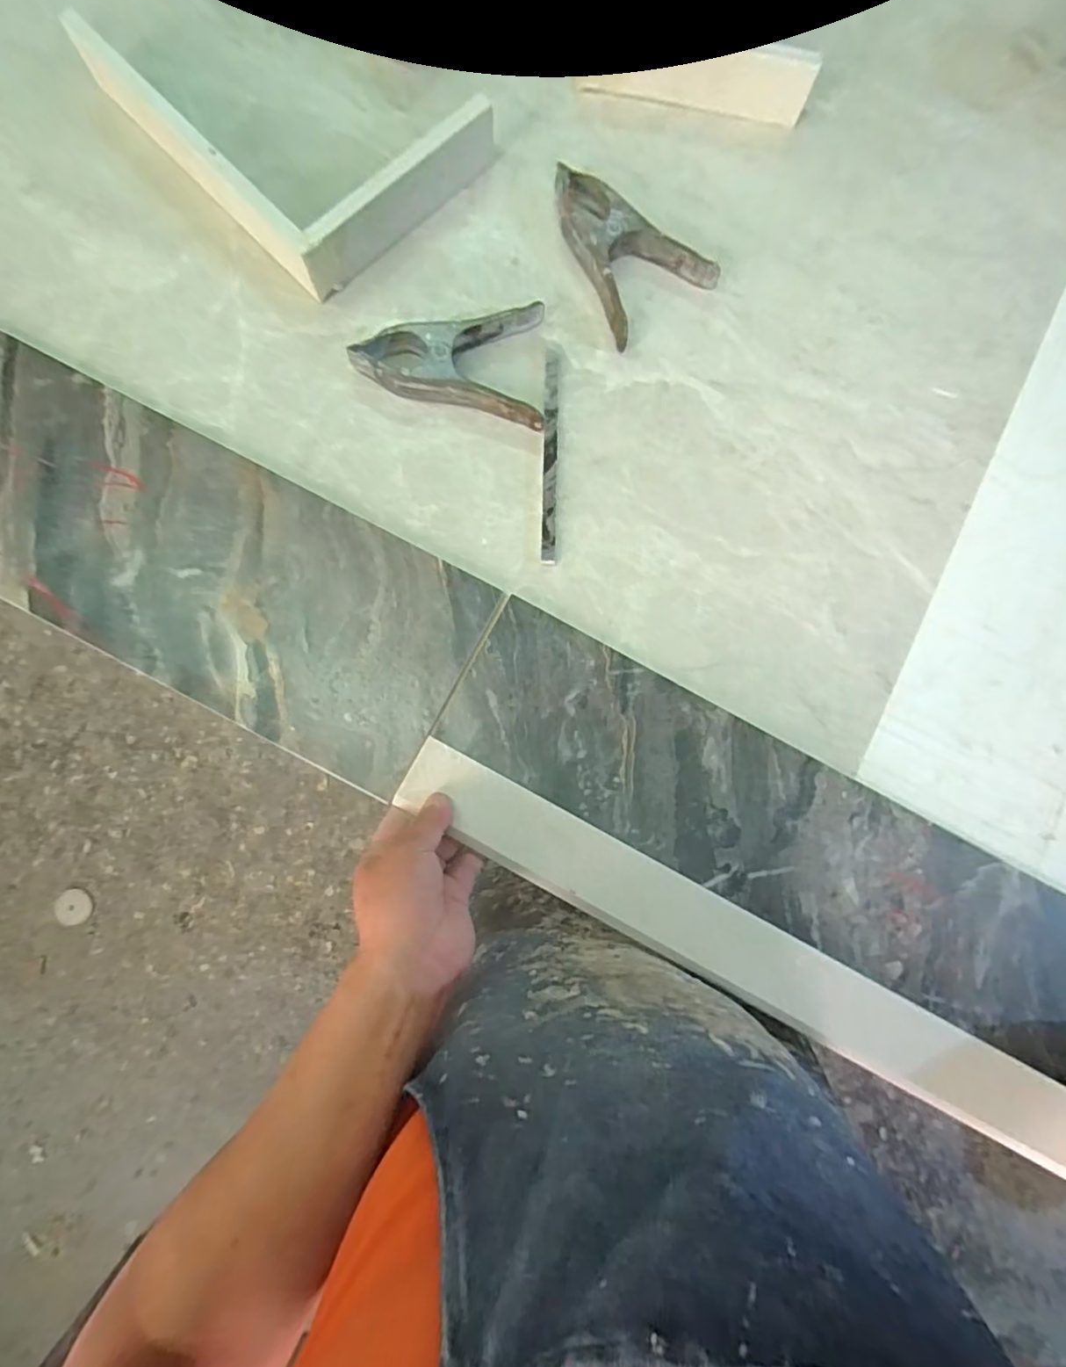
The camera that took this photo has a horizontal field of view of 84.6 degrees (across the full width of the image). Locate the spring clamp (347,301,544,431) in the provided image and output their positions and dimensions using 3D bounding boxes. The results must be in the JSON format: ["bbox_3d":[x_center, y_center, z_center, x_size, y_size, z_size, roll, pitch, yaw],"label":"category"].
[{"bbox_3d":[-0.067,-0.277,0.493,0.157,0.025,0.100,7,83,-2],"label":"spring clamp"}]

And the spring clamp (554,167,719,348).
[{"bbox_3d":[0.087,-0.388,0.514,0.105,0.026,0.154,-28,85,-6],"label":"spring clamp"}]

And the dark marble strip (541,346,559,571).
[{"bbox_3d":[0.015,-0.194,0.496,0.013,0.008,0.189,2,83,-3],"label":"dark marble strip"}]

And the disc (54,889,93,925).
[{"bbox_3d":[-0.977,0.476,1.246,0.068,0.008,0.073,1,87,-26],"label":"disc"}]

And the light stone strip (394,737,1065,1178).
[{"bbox_3d":[0.173,0.214,0.442,0.609,0.010,0.053,29,82,2],"label":"light stone strip"}]

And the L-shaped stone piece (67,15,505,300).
[{"bbox_3d":[-0.204,-0.504,0.502,0.227,0.051,0.286,-43,87,-7],"label":"L-shaped stone piece"}]

